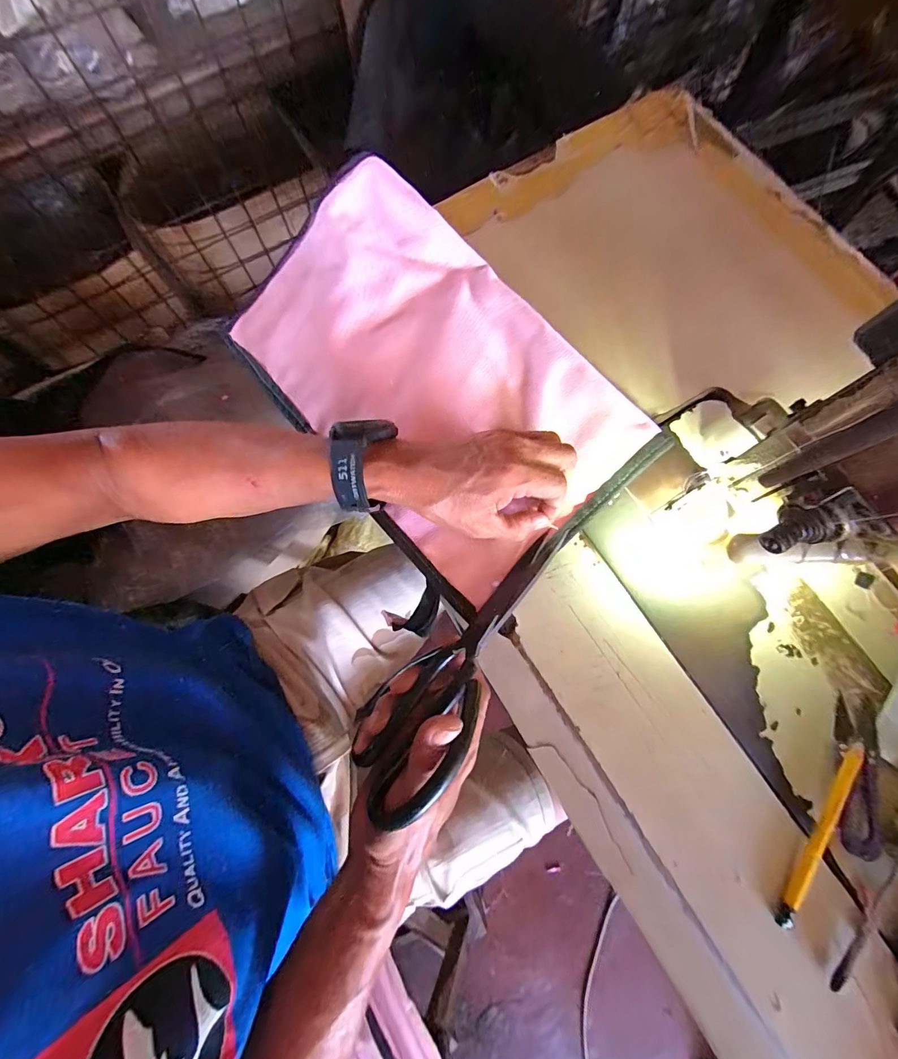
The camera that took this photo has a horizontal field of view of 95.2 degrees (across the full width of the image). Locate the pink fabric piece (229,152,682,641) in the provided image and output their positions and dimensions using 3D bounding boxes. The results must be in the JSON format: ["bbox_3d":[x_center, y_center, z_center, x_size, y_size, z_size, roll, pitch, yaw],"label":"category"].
[{"bbox_3d":[-0.027,-0.125,0.351,0.232,0.054,0.376,-37,81,-8],"label":"pink fabric piece"}]

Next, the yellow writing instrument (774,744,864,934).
[{"bbox_3d":[0.247,0.201,0.271,0.009,0.008,0.125,33,78,10],"label":"yellow writing instrument"}]

